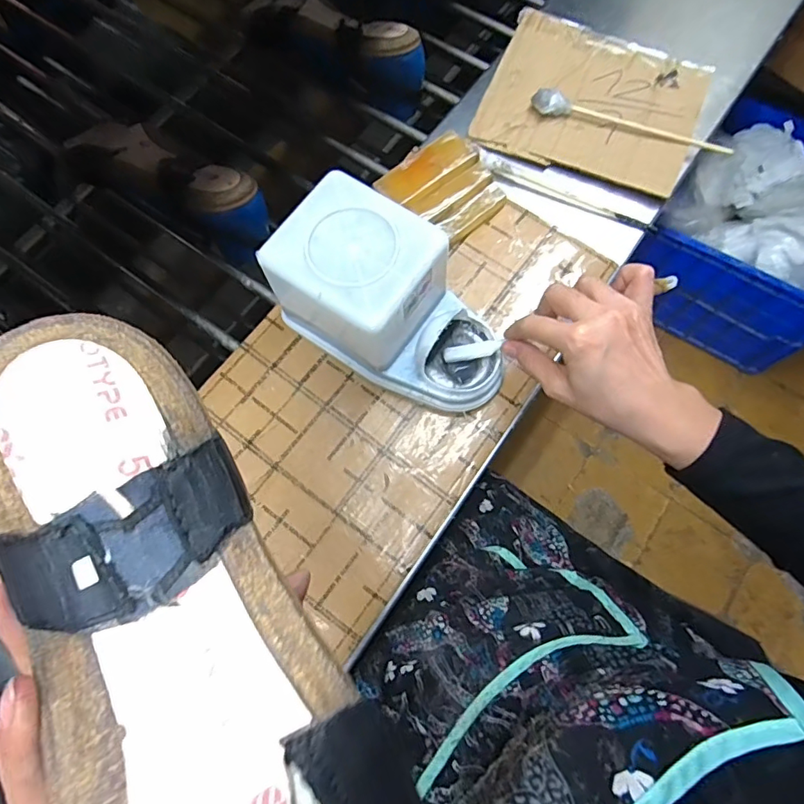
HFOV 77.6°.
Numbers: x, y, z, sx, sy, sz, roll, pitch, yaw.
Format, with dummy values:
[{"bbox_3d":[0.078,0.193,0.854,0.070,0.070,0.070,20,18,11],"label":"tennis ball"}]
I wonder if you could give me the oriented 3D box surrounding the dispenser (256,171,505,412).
[{"bbox_3d":[-0.004,-0.072,0.392,0.183,0.104,0.098,30,76,10],"label":"dispenser"}]

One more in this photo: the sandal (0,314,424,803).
[{"bbox_3d":[-0.053,0.082,0.131,0.079,0.034,0.230,-24,79,-6],"label":"sandal"}]

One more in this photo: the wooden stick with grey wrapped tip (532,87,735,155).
[{"bbox_3d":[0.224,-0.274,0.494,0.196,0.021,0.023,21,75,8],"label":"wooden stick with grey wrapped tip"}]

